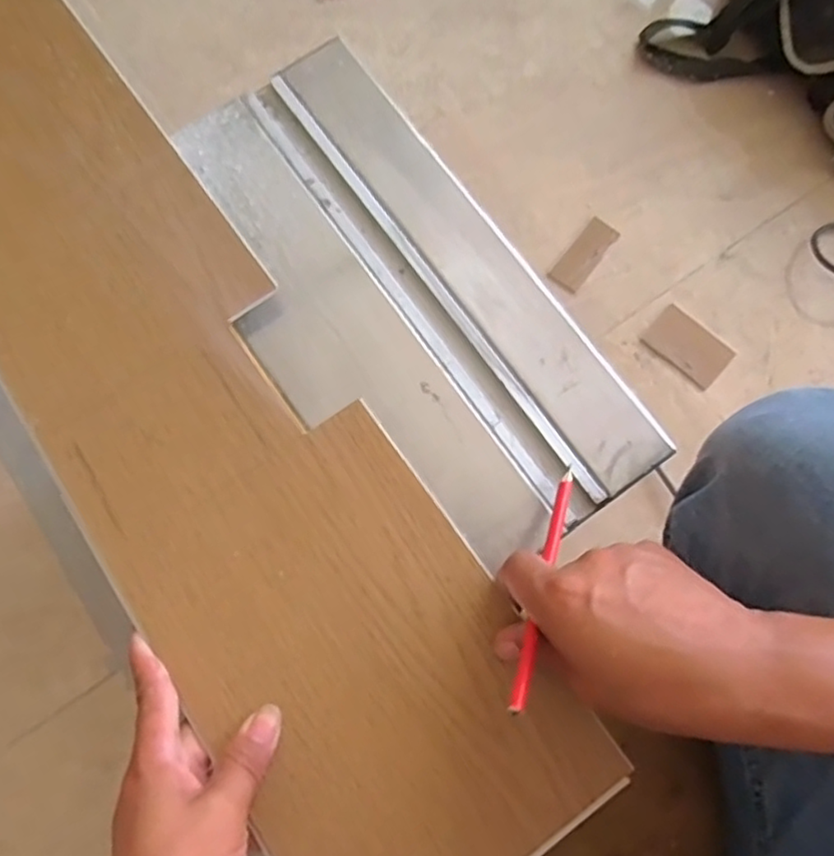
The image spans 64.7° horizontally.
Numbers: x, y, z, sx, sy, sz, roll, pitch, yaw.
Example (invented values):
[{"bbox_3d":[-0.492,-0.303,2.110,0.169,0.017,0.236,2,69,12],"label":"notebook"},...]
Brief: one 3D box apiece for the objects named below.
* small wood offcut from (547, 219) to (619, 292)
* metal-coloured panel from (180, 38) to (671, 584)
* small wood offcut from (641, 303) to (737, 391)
[{"bbox_3d":[0.193,-0.199,0.756,0.038,0.009,0.090,39,81,7],"label":"small wood offcut"},{"bbox_3d":[-0.018,-0.087,0.454,0.184,0.007,0.380,-35,80,-7],"label":"metal-coloured panel"},{"bbox_3d":[0.300,-0.090,0.727,0.088,0.004,0.057,43,81,8],"label":"small wood offcut"}]

